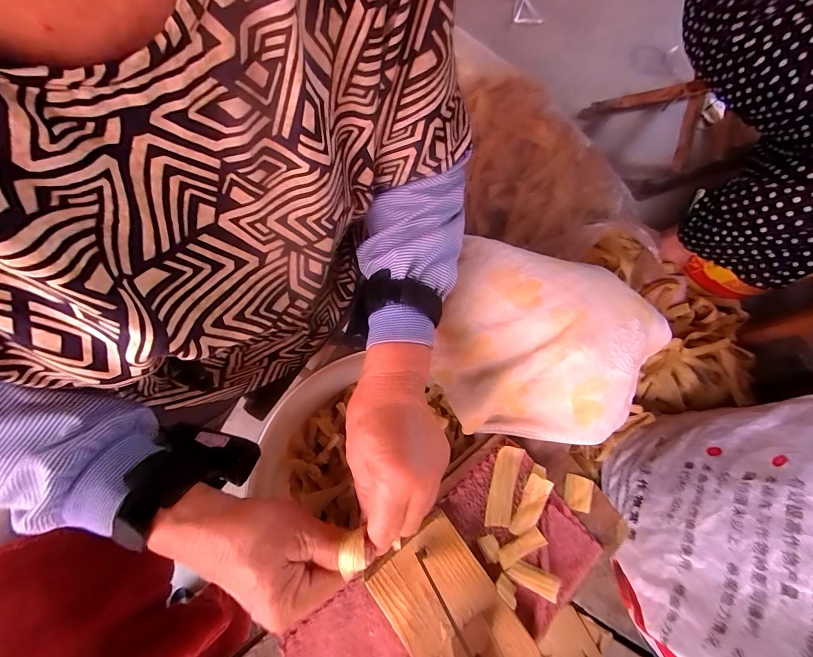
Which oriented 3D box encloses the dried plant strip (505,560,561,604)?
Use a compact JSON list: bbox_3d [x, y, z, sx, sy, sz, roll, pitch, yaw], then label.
[{"bbox_3d":[0.118,0.233,0.333,0.046,0.005,0.020,22,69,17],"label":"dried plant strip"}]

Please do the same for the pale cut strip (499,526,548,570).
[{"bbox_3d":[0.109,0.209,0.339,0.048,0.004,0.018,-28,77,-10],"label":"pale cut strip"}]

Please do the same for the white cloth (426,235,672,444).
[{"bbox_3d":[0.121,0.017,0.349,0.177,0.118,0.170,18,74,3],"label":"white cloth"}]

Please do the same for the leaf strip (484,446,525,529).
[{"bbox_3d":[0.097,0.156,0.353,0.024,0.006,0.075,16,74,2],"label":"leaf strip"}]

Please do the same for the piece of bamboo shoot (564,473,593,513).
[{"bbox_3d":[0.175,0.168,0.364,0.024,0.004,0.032,10,69,22],"label":"piece of bamboo shoot"}]

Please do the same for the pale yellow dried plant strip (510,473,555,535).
[{"bbox_3d":[0.122,0.174,0.349,0.021,0.011,0.058,27,75,6],"label":"pale yellow dried plant strip"}]

